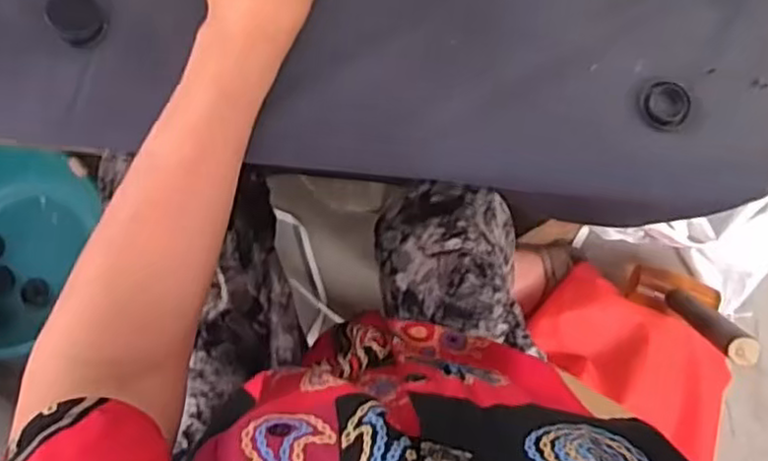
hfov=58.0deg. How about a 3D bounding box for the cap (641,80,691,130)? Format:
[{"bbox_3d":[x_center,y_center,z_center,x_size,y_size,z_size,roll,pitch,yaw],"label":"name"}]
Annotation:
[{"bbox_3d":[0.186,-0.082,0.457,0.032,0.011,0.028,43,82,3],"label":"cap"}]

